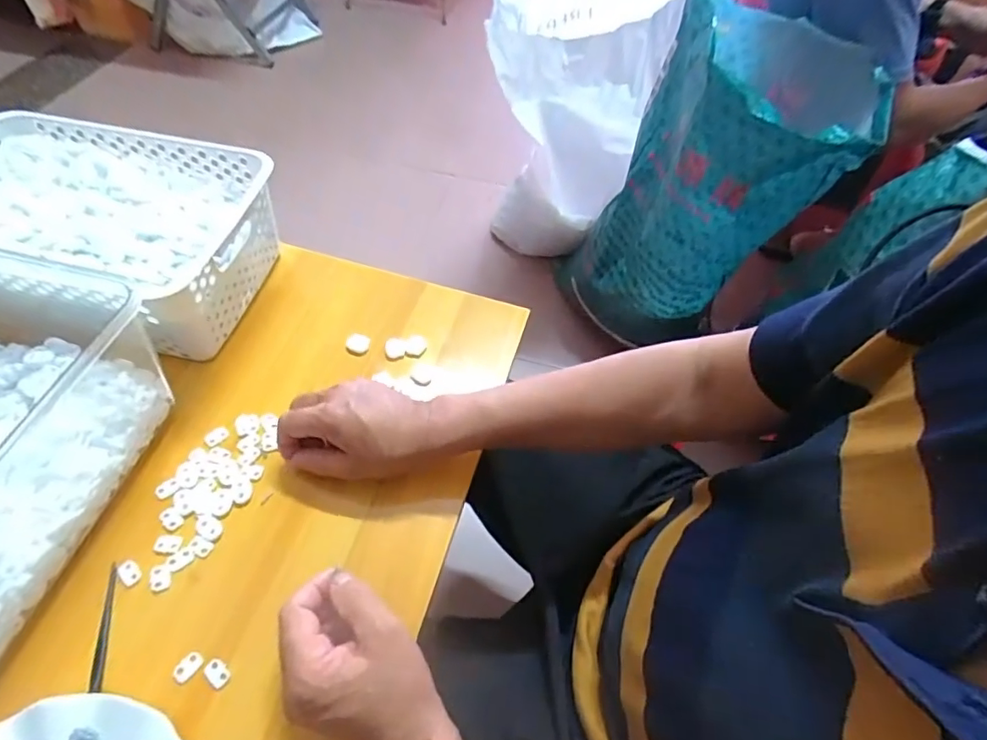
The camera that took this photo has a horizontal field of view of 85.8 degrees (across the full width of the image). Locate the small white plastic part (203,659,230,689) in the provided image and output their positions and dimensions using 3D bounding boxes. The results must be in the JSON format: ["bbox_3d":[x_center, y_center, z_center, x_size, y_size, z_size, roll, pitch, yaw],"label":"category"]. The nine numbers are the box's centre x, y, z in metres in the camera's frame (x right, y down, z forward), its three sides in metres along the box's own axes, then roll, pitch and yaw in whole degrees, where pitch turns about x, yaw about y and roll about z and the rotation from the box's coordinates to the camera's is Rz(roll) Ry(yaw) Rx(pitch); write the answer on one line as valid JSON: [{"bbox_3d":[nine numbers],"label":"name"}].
[{"bbox_3d":[-0.197,0.215,0.378,0.020,0.004,0.013,38,61,21],"label":"small white plastic part"}]

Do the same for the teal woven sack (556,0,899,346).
[{"bbox_3d":[0.353,-0.299,0.949,0.385,0.536,0.293,29,58,16],"label":"teal woven sack"}]

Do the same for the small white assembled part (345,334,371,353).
[{"bbox_3d":[-0.138,-0.028,0.540,0.022,0.013,0.014,16,55,7],"label":"small white assembled part"}]

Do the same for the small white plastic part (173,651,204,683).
[{"bbox_3d":[-0.218,0.211,0.377,0.014,0.004,0.020,28,57,15],"label":"small white plastic part"}]

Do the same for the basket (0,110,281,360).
[{"bbox_3d":[-0.394,-0.137,0.529,0.307,0.102,0.204,11,55,4],"label":"basket"}]

